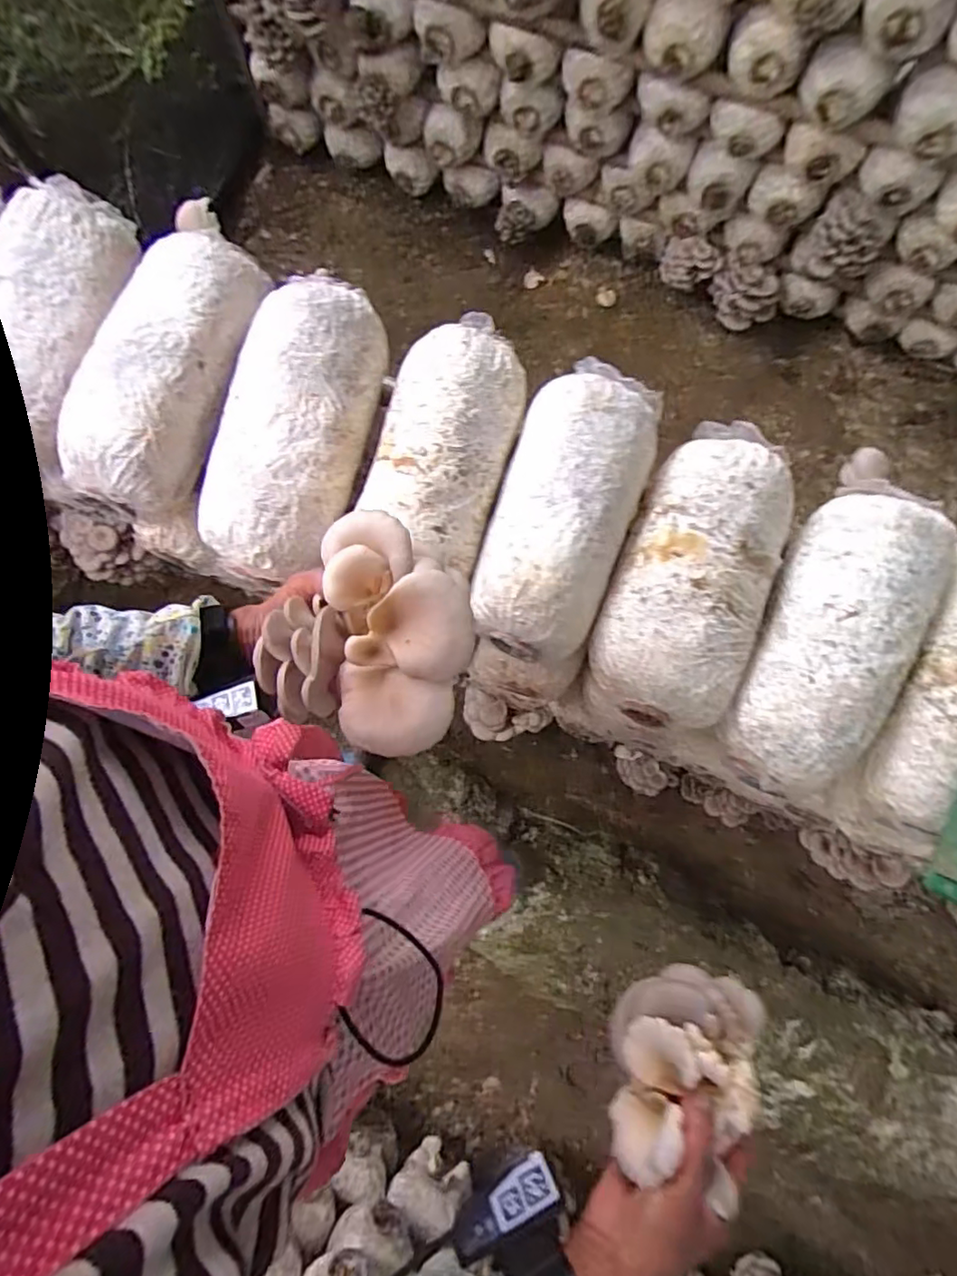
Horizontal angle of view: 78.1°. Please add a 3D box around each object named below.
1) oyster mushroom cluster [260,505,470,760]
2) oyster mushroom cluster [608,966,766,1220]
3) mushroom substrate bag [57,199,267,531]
[{"bbox_3d":[-0.072,-0.004,0.386,0.135,0.061,0.137,0,79,1],"label":"oyster mushroom cluster"},{"bbox_3d":[0.137,0.276,0.372,0.098,0.054,0.110,3,79,2],"label":"oyster mushroom cluster"},{"bbox_3d":[-0.357,-0.306,0.667,0.127,0.105,0.350,22,80,5],"label":"mushroom substrate bag"}]

